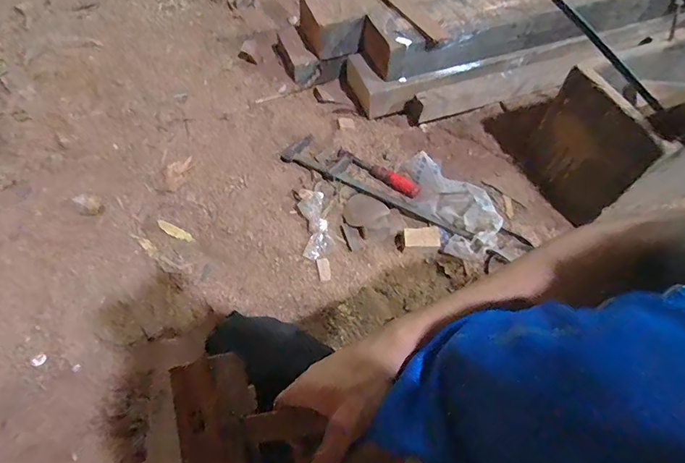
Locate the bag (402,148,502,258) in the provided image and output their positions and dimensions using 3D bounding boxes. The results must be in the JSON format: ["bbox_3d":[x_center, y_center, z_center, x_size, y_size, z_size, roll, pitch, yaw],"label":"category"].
[{"bbox_3d":[0.178,-0.051,0.695,0.102,0.067,0.201,-28,64,-16],"label":"bag"}]

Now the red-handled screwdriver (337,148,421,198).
[{"bbox_3d":[0.065,-0.111,0.758,0.168,0.020,0.025,31,64,16],"label":"red-handled screwdriver"}]

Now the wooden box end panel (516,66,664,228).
[{"bbox_3d":[0.372,-0.118,0.664,0.019,0.199,0.182,-19,62,-11],"label":"wooden box end panel"}]

